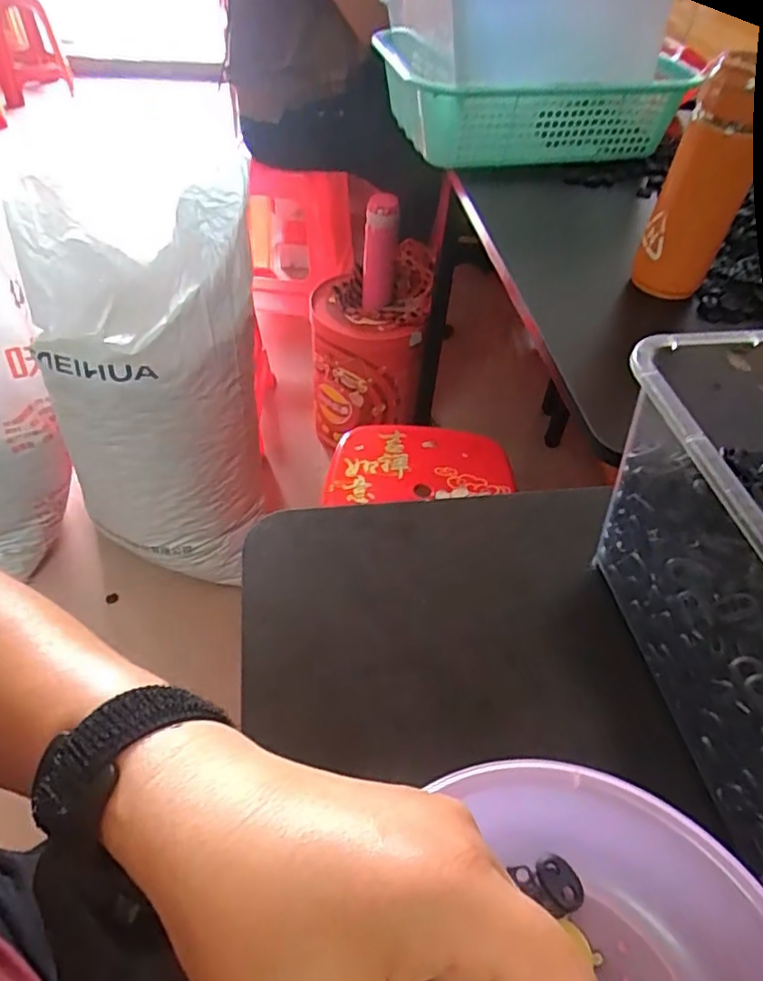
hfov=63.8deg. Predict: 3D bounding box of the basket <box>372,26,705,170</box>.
[{"bbox_3d":[0.178,-0.542,0.845,0.317,0.094,0.272,-7,49,-10],"label":"basket"}]

